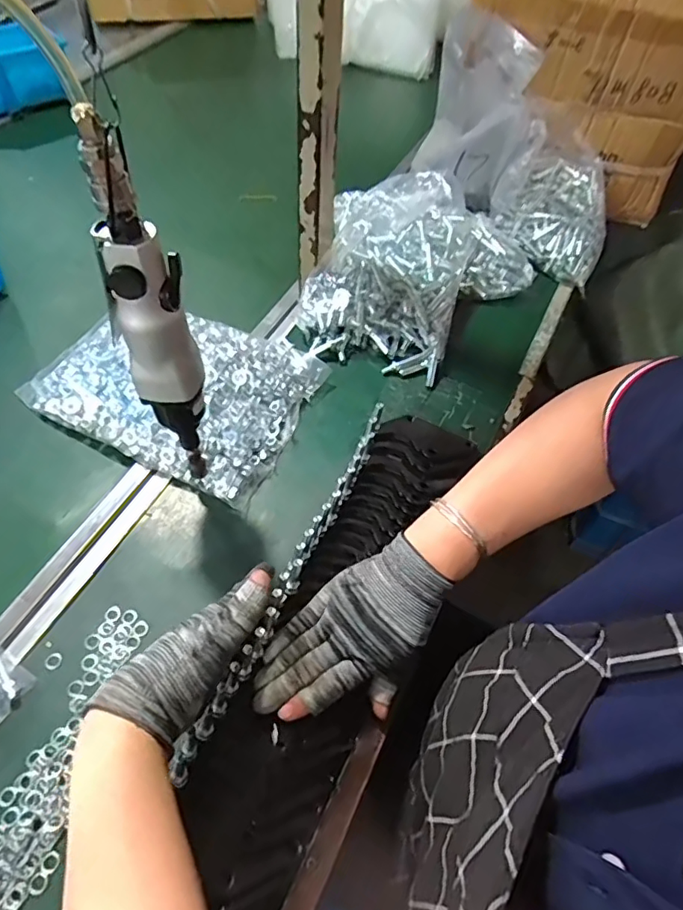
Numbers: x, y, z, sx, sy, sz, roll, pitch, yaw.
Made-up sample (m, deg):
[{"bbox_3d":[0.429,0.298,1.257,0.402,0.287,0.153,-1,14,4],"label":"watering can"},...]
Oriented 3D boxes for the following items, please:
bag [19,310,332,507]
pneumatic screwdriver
[{"bbox_3d":[-0.177,-0.082,0.595,0.272,0.045,0.202,23,57,11],"label":"bag"},{"bbox_3d":[-0.131,-0.081,0.404,0.054,0.284,0.047,-28,62,-21],"label":"pneumatic screwdriver"}]

